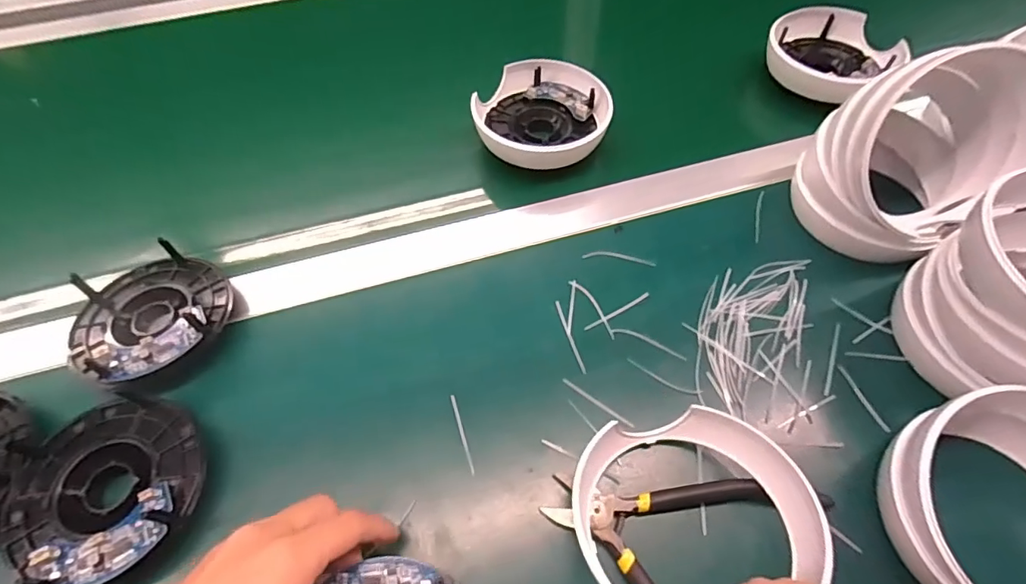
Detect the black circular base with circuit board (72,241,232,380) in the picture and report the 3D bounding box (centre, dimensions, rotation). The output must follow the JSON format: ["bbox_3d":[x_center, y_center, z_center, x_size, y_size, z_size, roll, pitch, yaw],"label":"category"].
[{"bbox_3d":[-0.244,0.015,0.339,0.097,0.032,0.096,30,64,18],"label":"black circular base with circuit board"}]

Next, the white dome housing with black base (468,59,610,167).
[{"bbox_3d":[0.025,-0.158,0.440,0.112,0.034,0.097,-1,59,1],"label":"white dome housing with black base"}]

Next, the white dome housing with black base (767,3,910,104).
[{"bbox_3d":[0.289,-0.225,0.469,0.114,0.030,0.114,-27,62,-15],"label":"white dome housing with black base"}]

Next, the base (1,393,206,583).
[{"bbox_3d":[-0.229,0.108,0.280,0.104,0.024,0.097,0,59,1],"label":"base"}]

